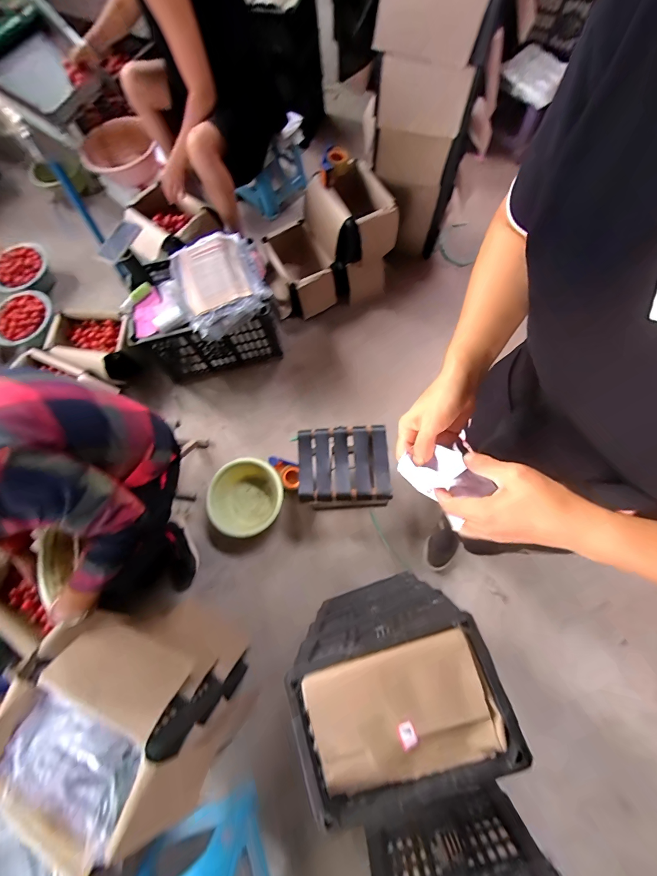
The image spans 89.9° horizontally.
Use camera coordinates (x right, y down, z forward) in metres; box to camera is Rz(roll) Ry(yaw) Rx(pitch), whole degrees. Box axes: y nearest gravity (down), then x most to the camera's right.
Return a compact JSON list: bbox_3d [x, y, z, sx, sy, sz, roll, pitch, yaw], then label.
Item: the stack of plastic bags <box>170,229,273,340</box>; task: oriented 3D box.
[{"bbox_3d":[-0.371,-0.538,1.131,0.300,0.096,0.346,-21,73,-2],"label":"stack of plastic bags"}]

